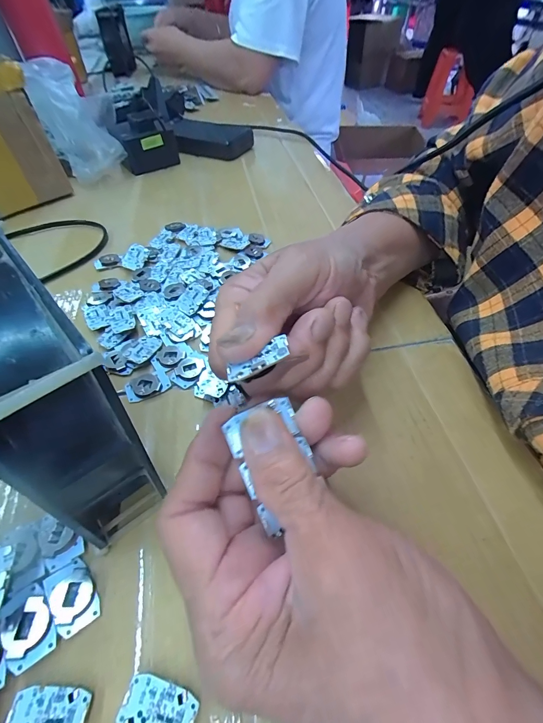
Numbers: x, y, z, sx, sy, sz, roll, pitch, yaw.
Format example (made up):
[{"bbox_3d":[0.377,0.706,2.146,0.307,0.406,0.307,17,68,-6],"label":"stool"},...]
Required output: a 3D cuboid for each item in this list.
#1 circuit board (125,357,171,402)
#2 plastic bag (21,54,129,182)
[{"bbox_3d":[-0.089,0.014,0.230,0.028,0.007,0.029,-27,57,-20],"label":"circuit board"},{"bbox_3d":[-0.246,-0.311,0.417,0.087,0.103,0.114,-20,54,-15],"label":"plastic bag"}]

